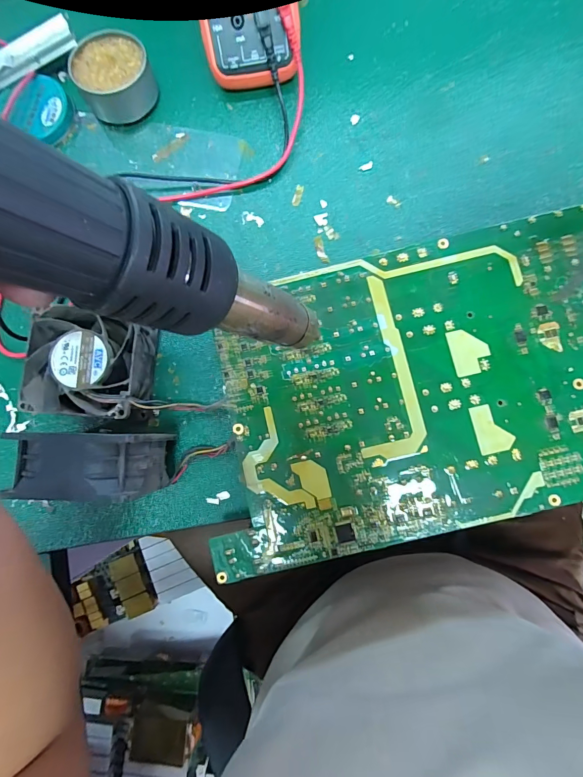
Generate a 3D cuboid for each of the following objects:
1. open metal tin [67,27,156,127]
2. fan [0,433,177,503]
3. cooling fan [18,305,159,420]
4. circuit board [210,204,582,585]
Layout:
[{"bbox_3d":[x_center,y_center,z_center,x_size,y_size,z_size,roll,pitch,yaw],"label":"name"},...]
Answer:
[{"bbox_3d":[-0.150,-0.266,0.311,0.062,0.034,0.055,-27,84,0],"label":"open metal tin"},{"bbox_3d":[-0.127,0.050,0.247,0.078,0.083,0.040,-1,84,2],"label":"fan"},{"bbox_3d":[-0.149,-0.013,0.276,0.084,0.041,0.069,5,83,3],"label":"cooling fan"},{"bbox_3d":[0.111,-0.005,0.263,0.368,0.034,0.195,-14,85,1],"label":"circuit board"}]

